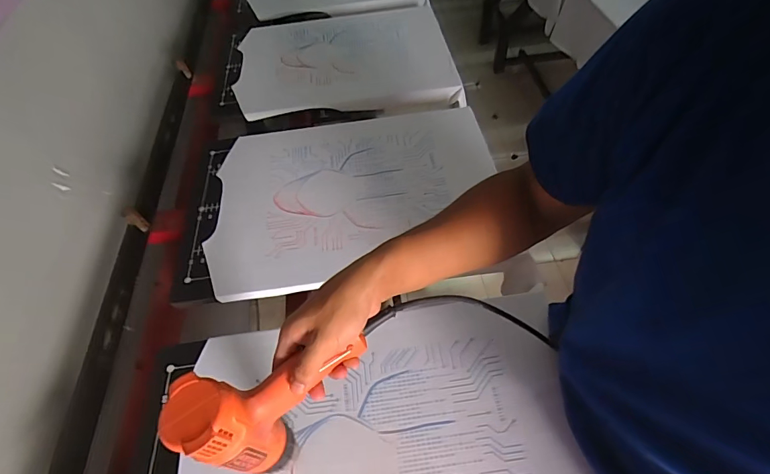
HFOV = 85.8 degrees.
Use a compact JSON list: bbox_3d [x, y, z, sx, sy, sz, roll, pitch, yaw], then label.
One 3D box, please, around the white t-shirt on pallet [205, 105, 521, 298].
[{"bbox_3d":[-0.042,-0.080,0.804,0.542,0.046,0.408,-8,54,-3],"label":"white t-shirt on pallet"}]

